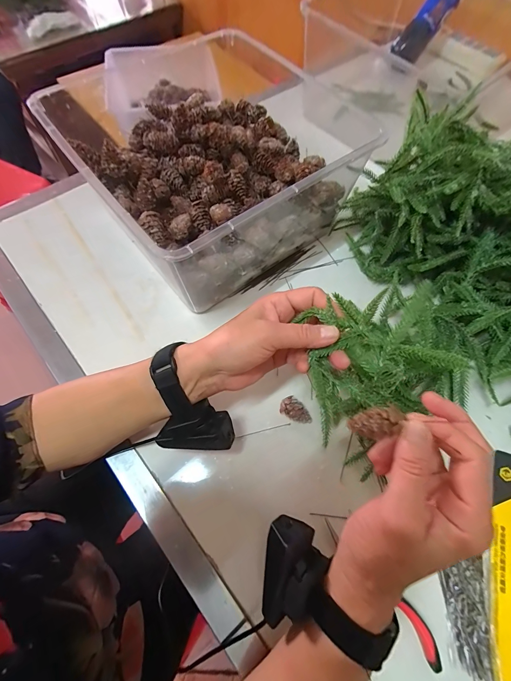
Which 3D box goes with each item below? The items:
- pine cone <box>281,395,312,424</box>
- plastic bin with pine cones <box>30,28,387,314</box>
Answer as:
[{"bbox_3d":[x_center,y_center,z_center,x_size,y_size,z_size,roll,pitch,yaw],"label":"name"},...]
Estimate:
[{"bbox_3d":[0.046,0.079,0.337,0.037,0.020,0.020,25,68,10],"label":"pine cone"},{"bbox_3d":[-0.065,-0.214,0.394,0.268,0.143,0.292,-36,71,-15],"label":"plastic bin with pine cones"}]

